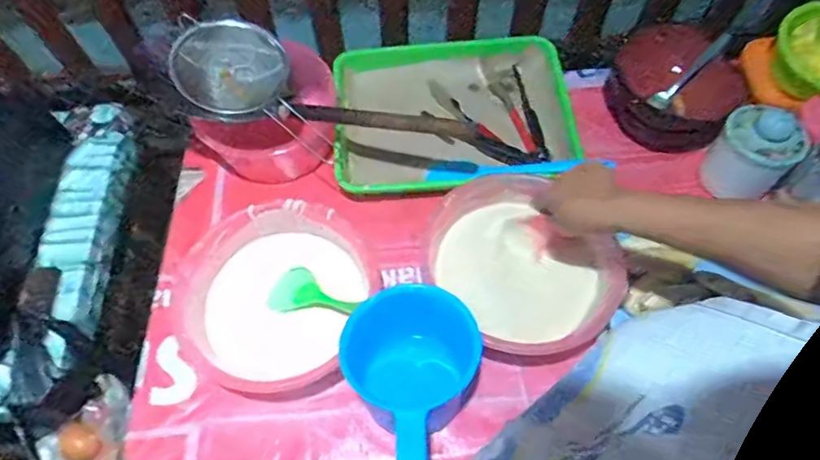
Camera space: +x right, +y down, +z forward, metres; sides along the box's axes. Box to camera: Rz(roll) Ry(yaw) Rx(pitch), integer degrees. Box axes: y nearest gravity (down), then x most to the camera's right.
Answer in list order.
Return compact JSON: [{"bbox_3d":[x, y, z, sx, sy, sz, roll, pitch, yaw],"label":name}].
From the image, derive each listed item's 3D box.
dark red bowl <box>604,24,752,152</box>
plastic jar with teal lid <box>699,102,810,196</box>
[{"bbox_3d":[0.377,-0.207,0.777,0.170,0.092,0.143,27,66,15],"label":"dark red bowl"},{"bbox_3d":[0.450,-0.100,0.711,0.093,0.083,0.099,-1,62,2],"label":"plastic jar with teal lid"}]

